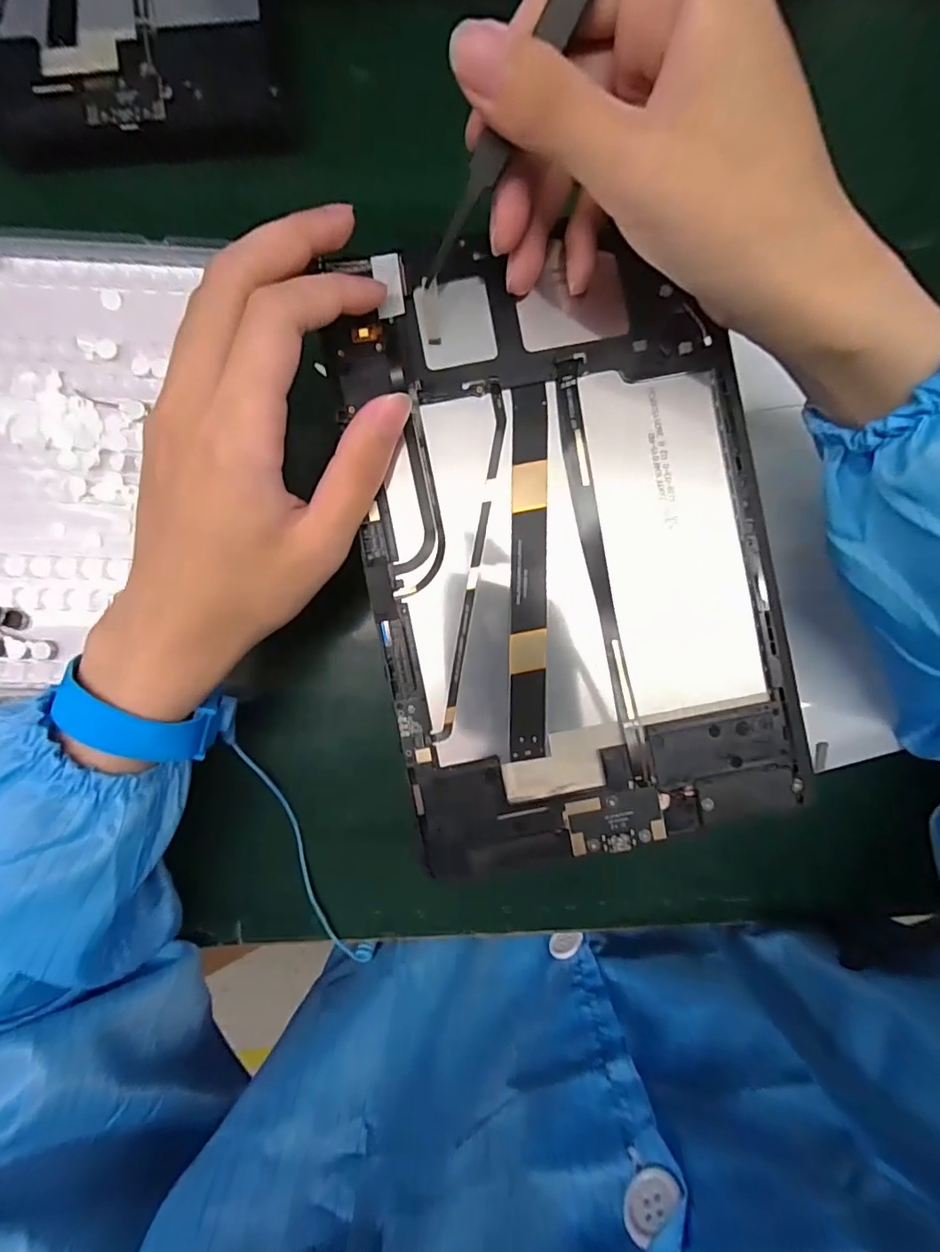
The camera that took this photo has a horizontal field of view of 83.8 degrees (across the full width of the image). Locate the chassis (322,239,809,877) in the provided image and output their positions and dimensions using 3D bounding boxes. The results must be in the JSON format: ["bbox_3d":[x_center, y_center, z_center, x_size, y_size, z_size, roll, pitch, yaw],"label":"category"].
[{"bbox_3d":[0.039,-0.030,0.202,0.153,0.008,0.226,-11,91,-1],"label":"chassis"}]

